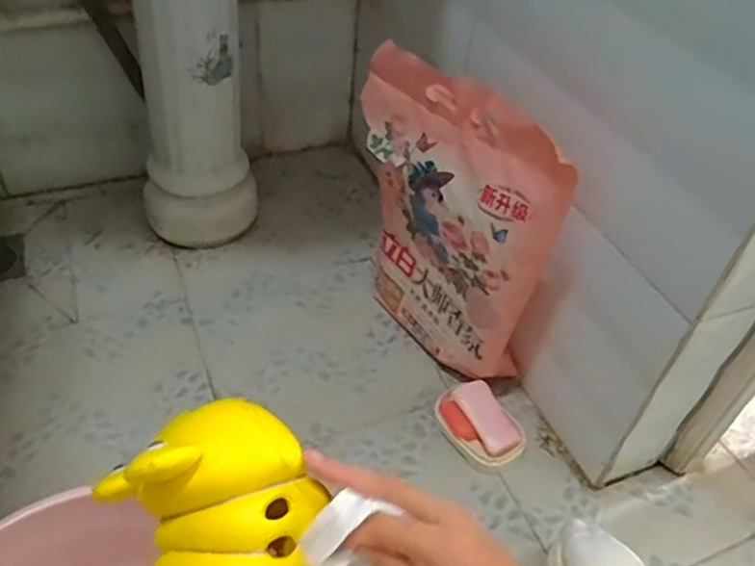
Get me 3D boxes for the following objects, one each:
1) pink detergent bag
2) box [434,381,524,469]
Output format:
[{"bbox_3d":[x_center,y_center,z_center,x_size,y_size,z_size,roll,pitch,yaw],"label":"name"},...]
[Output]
[{"bbox_3d":[0.082,-0.052,0.809,0.060,0.408,0.290,-25,50,-30],"label":"pink detergent bag"},{"bbox_3d":[0.134,0.181,0.833,0.085,0.047,0.114,-29,52,-33],"label":"box"}]

